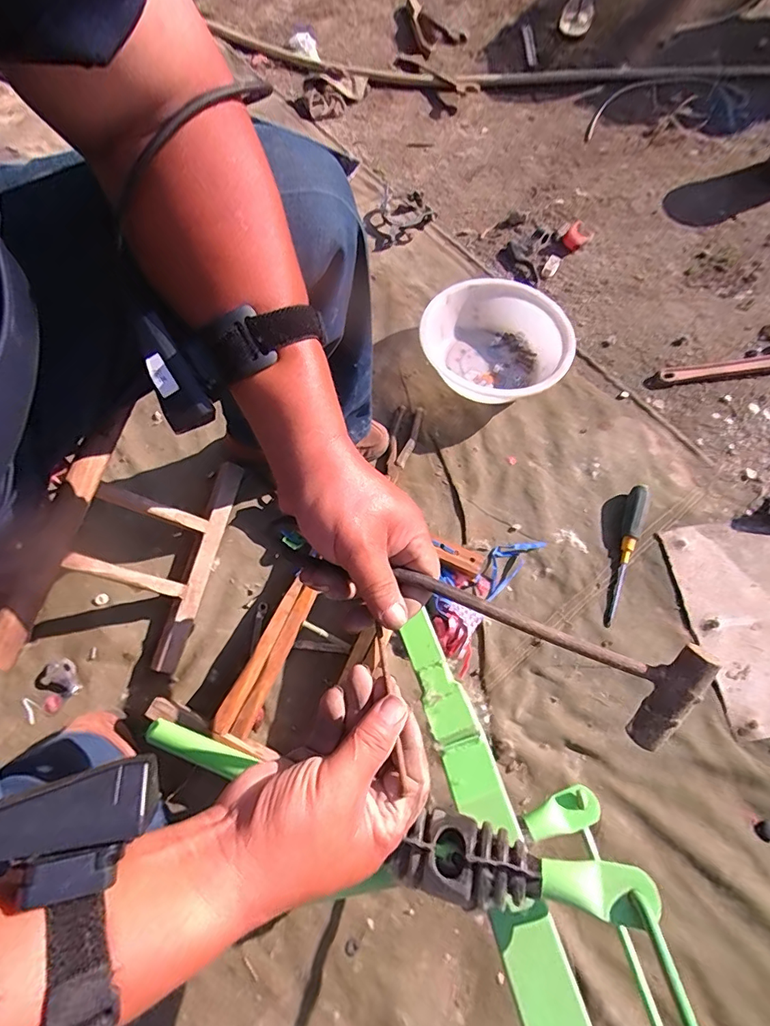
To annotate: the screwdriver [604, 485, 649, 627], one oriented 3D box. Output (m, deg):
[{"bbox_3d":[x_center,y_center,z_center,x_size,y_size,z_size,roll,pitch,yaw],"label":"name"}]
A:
[{"bbox_3d":[0.367,0.061,0.696,0.027,0.034,0.227,17,68,7],"label":"screwdriver"}]

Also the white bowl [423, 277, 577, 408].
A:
[{"bbox_3d":[0.189,-0.289,0.815,0.245,0.079,0.254,-1,69,1],"label":"white bowl"}]

